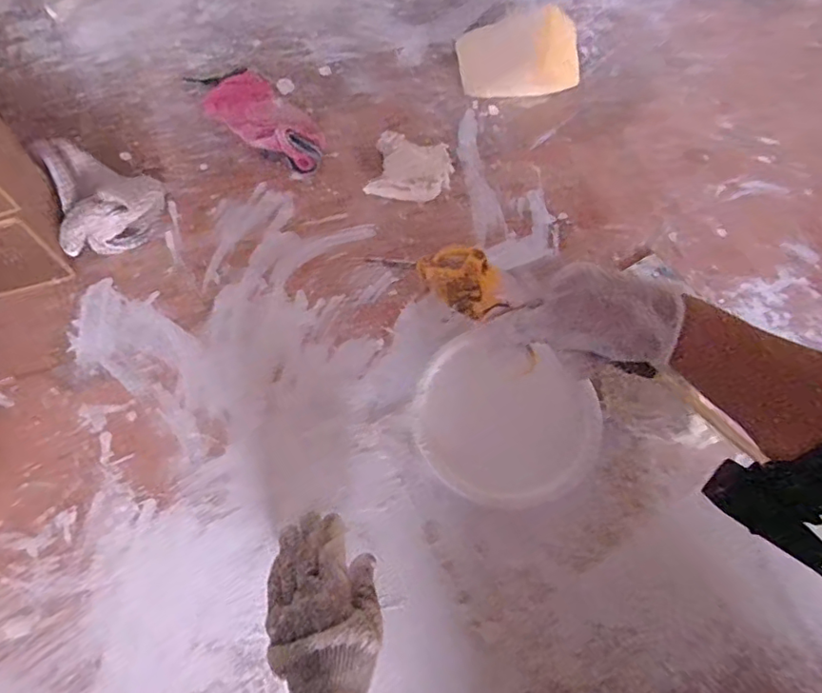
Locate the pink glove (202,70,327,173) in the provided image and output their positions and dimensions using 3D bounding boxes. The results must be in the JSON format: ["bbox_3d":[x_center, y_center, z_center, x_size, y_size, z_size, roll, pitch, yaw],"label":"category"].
[{"bbox_3d":[-0.184,-0.295,0.713,0.189,0.062,0.092,41,71,16],"label":"pink glove"}]

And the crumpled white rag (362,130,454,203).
[{"bbox_3d":[0.001,-0.225,0.702,0.097,0.031,0.092,10,66,4],"label":"crumpled white rag"}]

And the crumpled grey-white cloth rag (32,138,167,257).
[{"bbox_3d":[-0.361,-0.188,0.663,0.112,0.057,0.149,-20,67,-10],"label":"crumpled grey-white cloth rag"}]

